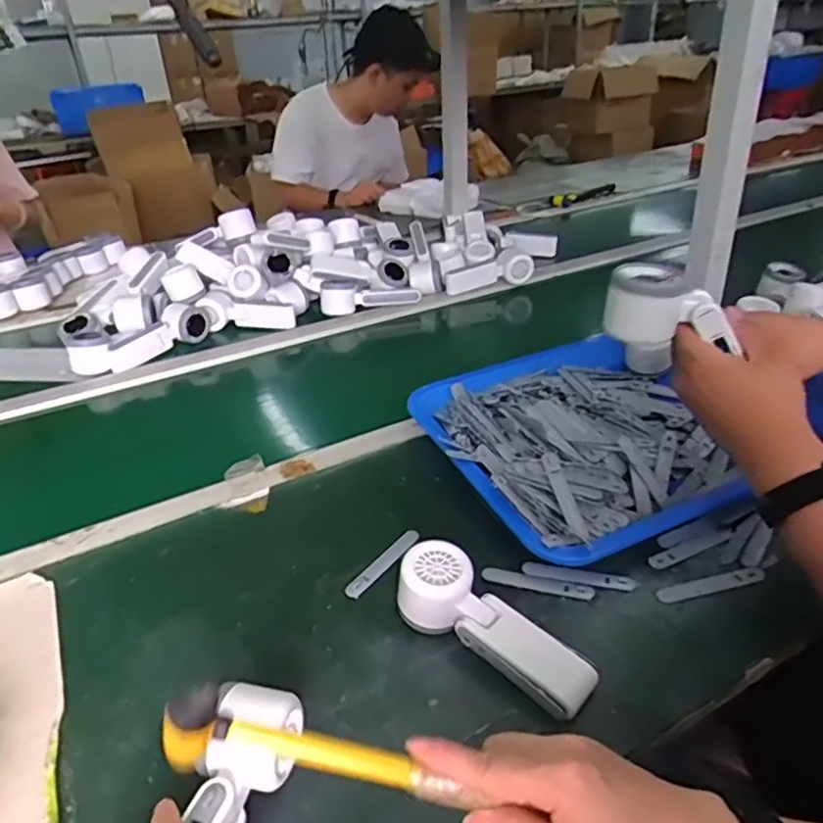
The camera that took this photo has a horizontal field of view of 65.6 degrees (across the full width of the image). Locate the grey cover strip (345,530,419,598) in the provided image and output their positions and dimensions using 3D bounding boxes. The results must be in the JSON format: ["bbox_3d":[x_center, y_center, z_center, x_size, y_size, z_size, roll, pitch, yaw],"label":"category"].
[{"bbox_3d":[-0.025,0.138,0.587,0.019,0.006,0.094,19,38,34],"label":"grey cover strip"}]

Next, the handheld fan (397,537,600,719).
[{"bbox_3d":[0.061,0.169,0.496,0.164,0.044,0.054,33,45,26],"label":"handheld fan"}]

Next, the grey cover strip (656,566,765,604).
[{"bbox_3d":[0.254,0.145,0.539,0.094,0.005,0.018,-9,31,-8],"label":"grey cover strip"}]

